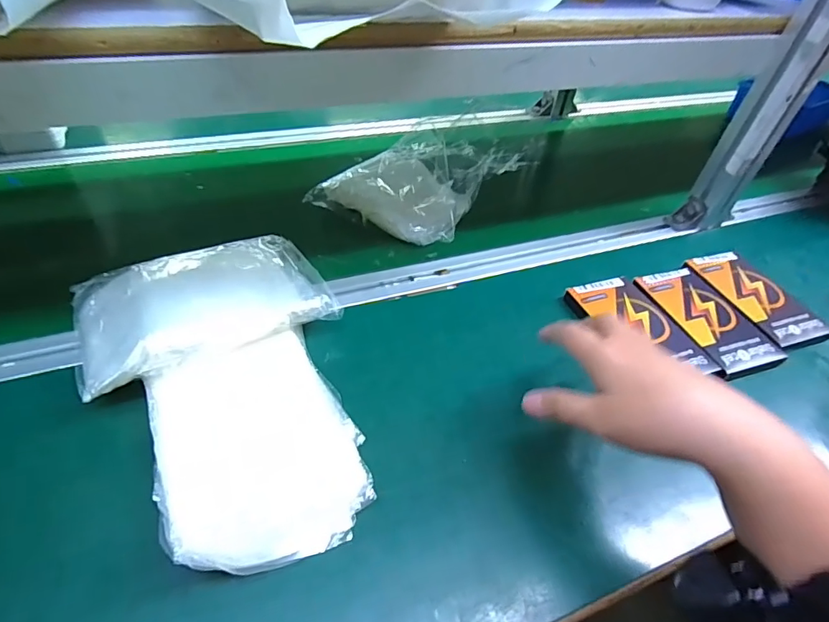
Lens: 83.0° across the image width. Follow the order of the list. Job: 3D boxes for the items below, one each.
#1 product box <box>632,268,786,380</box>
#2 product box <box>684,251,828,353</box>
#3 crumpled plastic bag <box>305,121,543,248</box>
[{"bbox_3d":[0.296,0.010,0.483,0.078,0.022,0.137,-13,46,-18],"label":"product box"},{"bbox_3d":[0.368,-0.015,0.510,0.079,0.015,0.136,-11,46,-17],"label":"product box"},{"bbox_3d":[0.009,-0.168,0.574,0.225,0.096,0.160,-29,53,-30],"label":"crumpled plastic bag"}]

